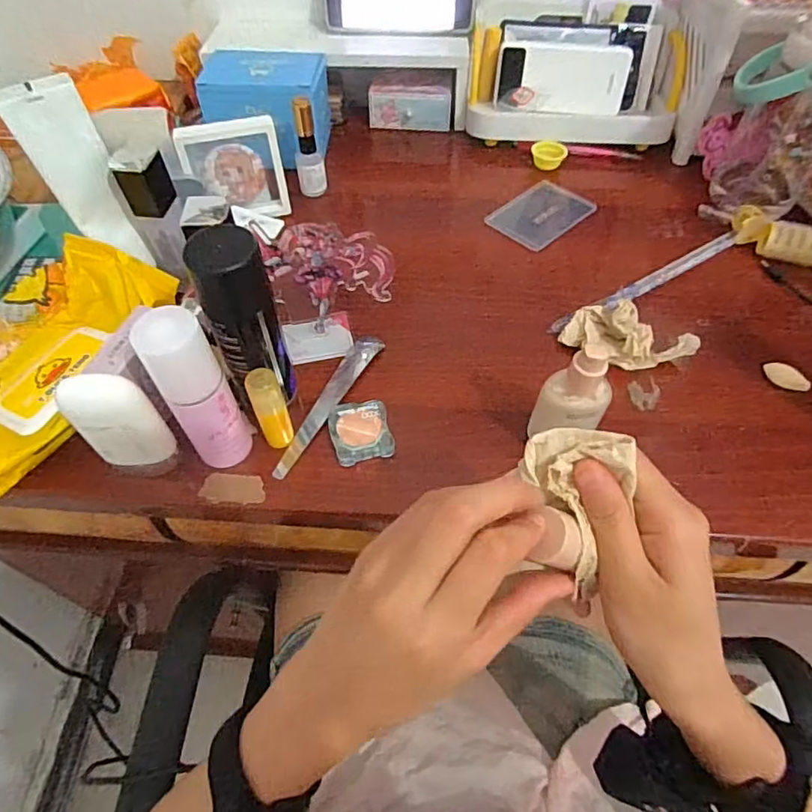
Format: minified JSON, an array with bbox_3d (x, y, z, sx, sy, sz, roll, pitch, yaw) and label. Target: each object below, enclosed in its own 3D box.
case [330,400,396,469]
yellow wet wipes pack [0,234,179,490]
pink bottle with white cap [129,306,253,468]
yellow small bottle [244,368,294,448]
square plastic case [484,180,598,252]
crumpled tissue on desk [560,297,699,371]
[{"bbox_3d":[-0.033,0.017,0.403,0.043,0.010,0.048,-12,55,-8],"label":"case"},{"bbox_3d":[-0.270,-0.040,0.405,0.121,0.045,0.198,29,59,19],"label":"yellow wet wipes pack"},{"bbox_3d":[-0.129,-0.006,0.342,0.036,0.125,0.030,-28,59,-19],"label":"pink bottle with white cap"},{"bbox_3d":[-0.092,0.003,0.375,0.020,0.069,0.015,-20,57,-14],"label":"yellow small bottle"},{"bbox_3d":[0.137,-0.197,0.551,0.092,0.010,0.069,-38,63,-24],"label":"square plastic case"},{"bbox_3d":[0.180,-0.057,0.438,0.101,0.034,0.043,12,55,9],"label":"crumpled tissue on desk"}]

